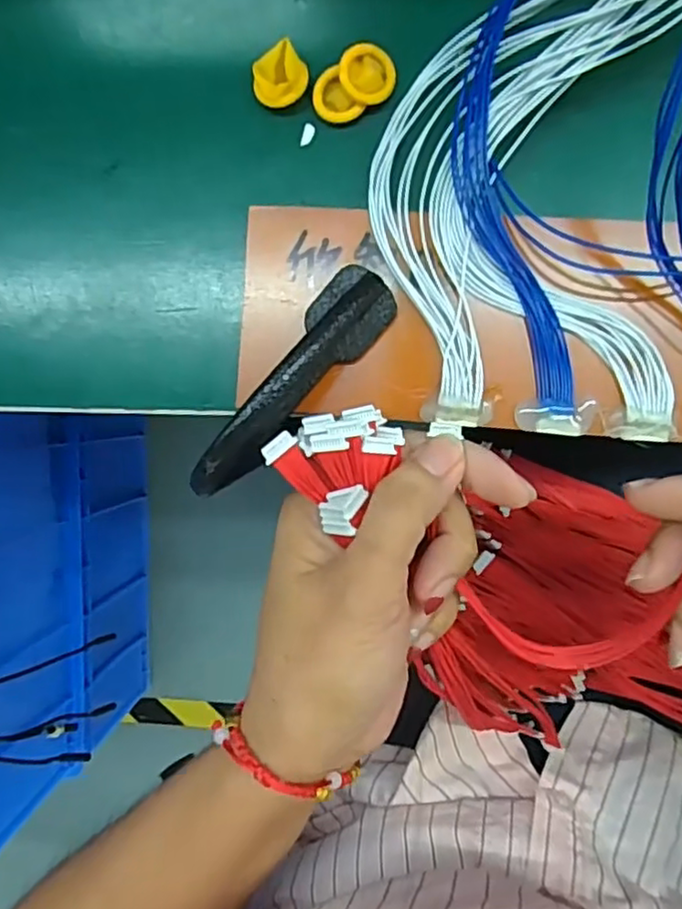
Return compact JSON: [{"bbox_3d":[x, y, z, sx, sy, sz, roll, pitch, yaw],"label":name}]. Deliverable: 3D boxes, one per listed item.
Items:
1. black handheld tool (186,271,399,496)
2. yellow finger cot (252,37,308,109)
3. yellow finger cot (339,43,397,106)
[{"bbox_3d":[-0.017,-0.026,0.223,0.024,0.026,0.094,39,80,2],"label":"black handheld tool"},{"bbox_3d":[-0.022,-0.136,0.238,0.020,0.007,0.019,1,95,7],"label":"yellow finger cot"},{"bbox_3d":[0.010,-0.136,0.235,0.019,0.008,0.018,1,95,7],"label":"yellow finger cot"}]

